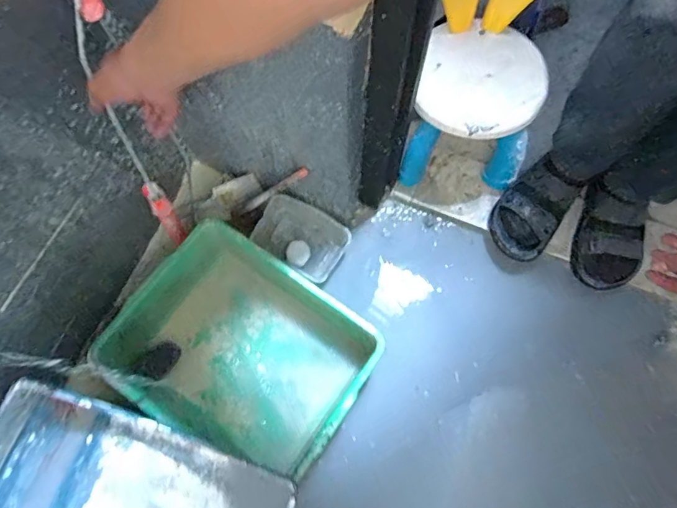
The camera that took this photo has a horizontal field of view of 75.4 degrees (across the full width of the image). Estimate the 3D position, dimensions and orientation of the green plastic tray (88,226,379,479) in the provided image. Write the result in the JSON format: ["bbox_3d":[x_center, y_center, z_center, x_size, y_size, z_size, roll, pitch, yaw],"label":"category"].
[{"bbox_3d":[-0.155,0.172,0.752,0.382,0.133,0.308,34,74,11],"label":"green plastic tray"}]

